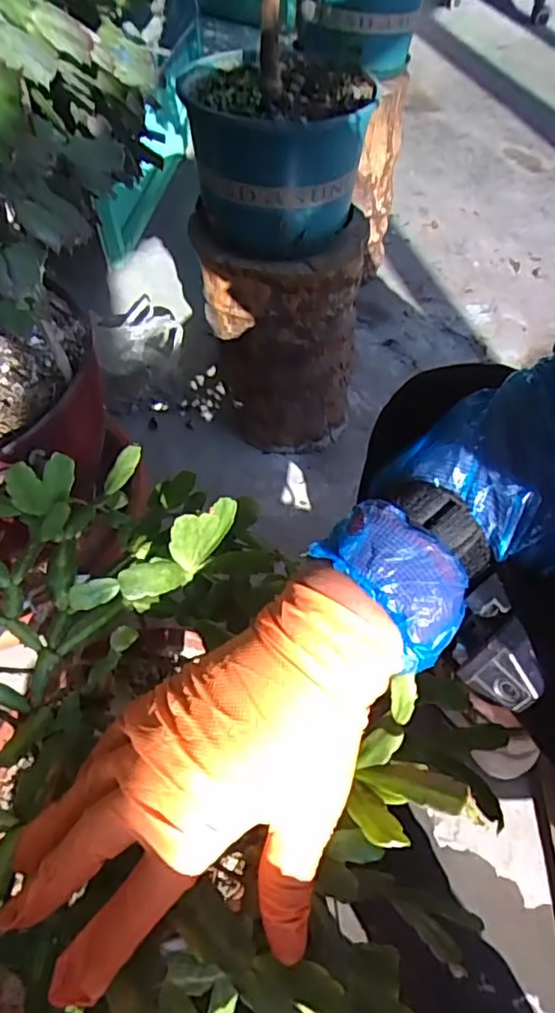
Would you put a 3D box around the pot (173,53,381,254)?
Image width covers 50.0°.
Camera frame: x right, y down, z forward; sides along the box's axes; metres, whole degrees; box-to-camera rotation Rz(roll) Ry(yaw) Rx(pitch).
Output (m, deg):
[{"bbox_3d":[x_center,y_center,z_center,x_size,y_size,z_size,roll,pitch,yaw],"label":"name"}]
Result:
[{"bbox_3d":[-0.001,-0.377,0.668,0.187,0.170,0.179,1,54,-2],"label":"pot"}]

